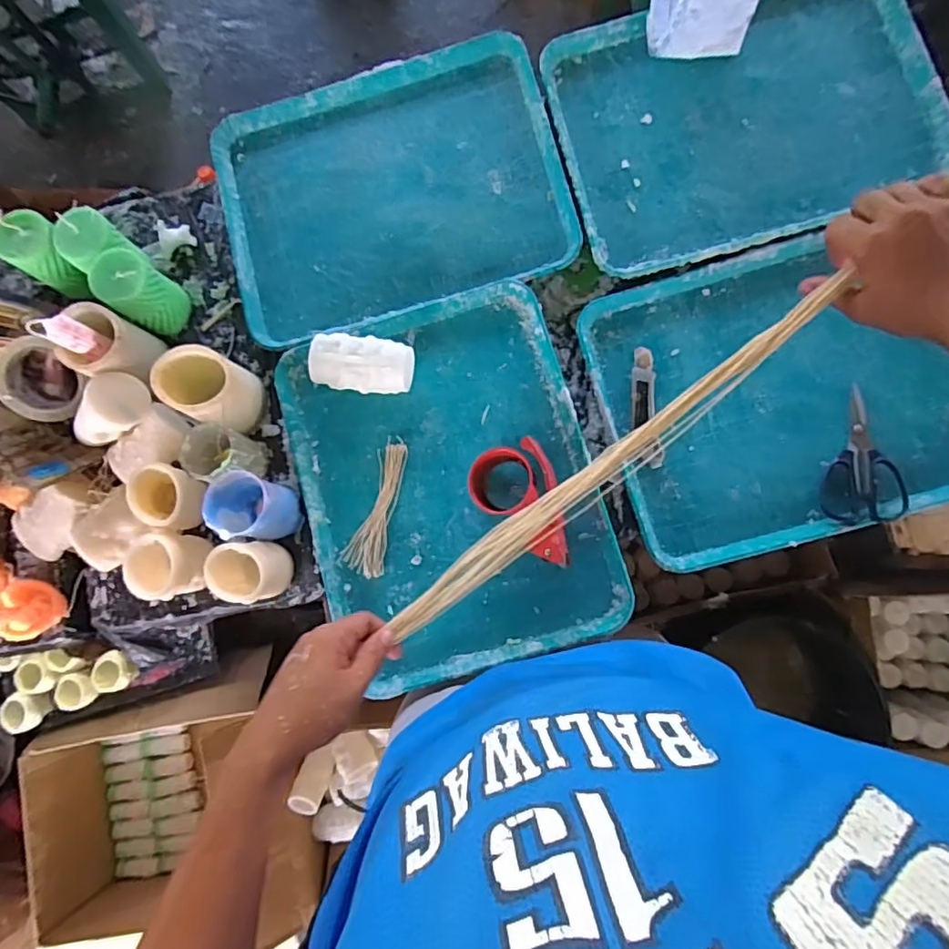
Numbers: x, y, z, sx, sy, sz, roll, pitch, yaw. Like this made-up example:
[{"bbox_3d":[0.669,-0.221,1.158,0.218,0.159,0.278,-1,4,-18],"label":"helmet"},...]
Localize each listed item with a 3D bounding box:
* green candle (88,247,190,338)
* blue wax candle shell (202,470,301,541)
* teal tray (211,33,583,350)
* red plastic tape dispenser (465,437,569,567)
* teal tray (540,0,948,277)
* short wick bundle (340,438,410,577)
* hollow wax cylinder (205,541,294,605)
[{"bbox_3d":[-0.425,-0.232,0.731,0.080,0.102,0.071,31,87,9],"label":"green candle"},{"bbox_3d":[-0.261,0.038,0.679,0.077,0.086,0.075,-6,82,5],"label":"blue wax candle shell"},{"bbox_3d":[-0.113,-0.379,0.768,0.441,0.028,0.339,-14,82,4],"label":"teal tray"},{"bbox_3d":[0.051,0.038,0.658,0.098,0.061,0.150,-17,82,4],"label":"red plastic tape dispenser"},{"bbox_3d":[0.337,-0.454,0.723,0.440,0.027,0.343,-12,82,5],"label":"teal tray"},{"bbox_3d":[-0.124,0.040,0.709,0.052,0.010,0.169,10,84,7],"label":"short wick bundle"},{"bbox_3d":[-0.262,0.114,0.671,0.068,0.076,0.070,-3,83,6],"label":"hollow wax cylinder"}]

